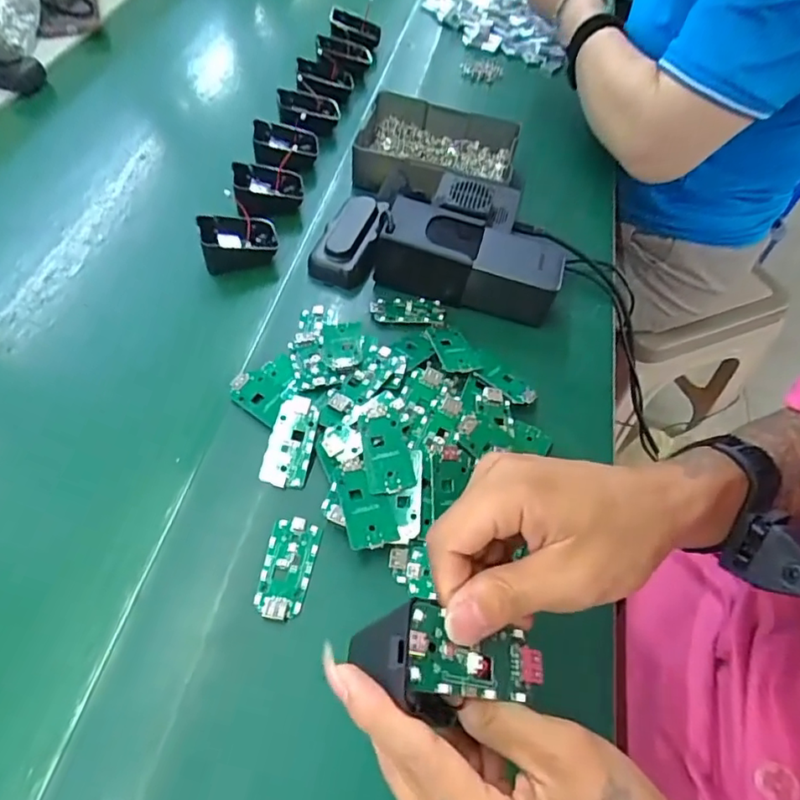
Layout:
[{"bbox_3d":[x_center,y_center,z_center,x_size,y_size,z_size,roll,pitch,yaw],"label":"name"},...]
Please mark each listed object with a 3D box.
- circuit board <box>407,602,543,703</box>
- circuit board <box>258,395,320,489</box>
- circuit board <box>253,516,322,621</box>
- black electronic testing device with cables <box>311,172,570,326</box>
[{"bbox_3d":[0.030,0.105,0.230,0.061,0.012,0.031,19,52,-21],"label":"circuit board"},{"bbox_3d":[-0.077,0.029,0.398,0.030,0.005,0.064,11,73,5],"label":"circuit board"},{"bbox_3d":[-0.072,0.107,0.358,0.031,0.004,0.064,7,55,3],"label":"circuit board"},{"bbox_3d":[0.038,-0.156,0.508,0.216,0.055,0.140,9,55,4],"label":"black electronic testing device with cables"}]

